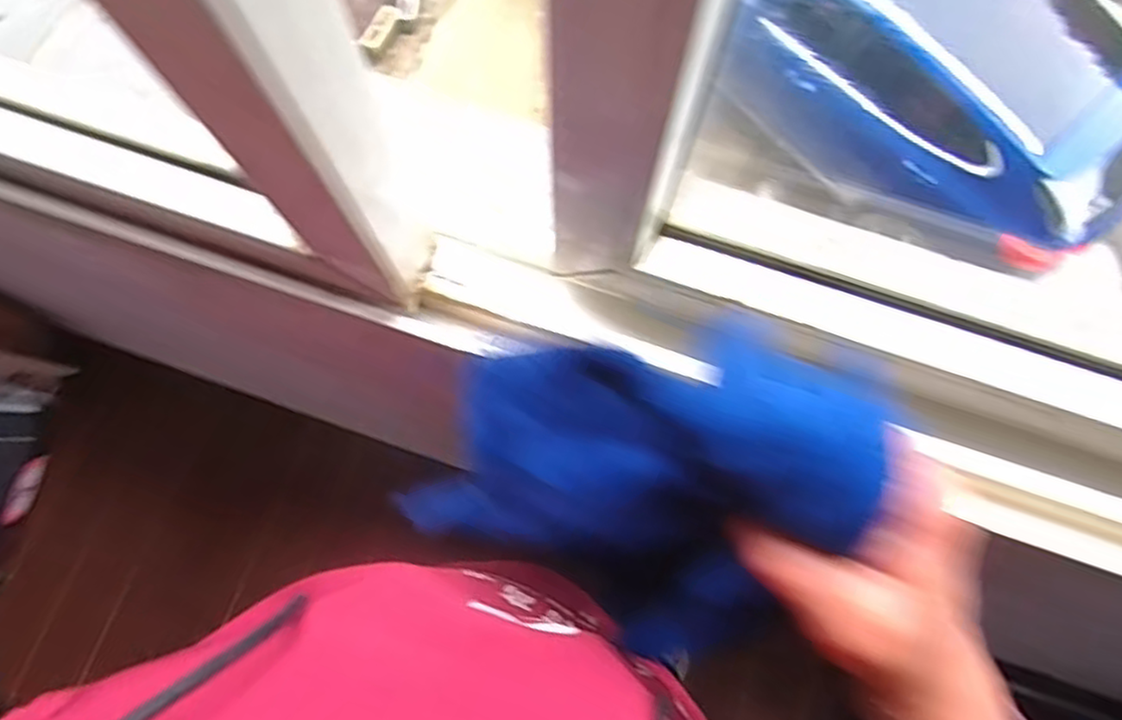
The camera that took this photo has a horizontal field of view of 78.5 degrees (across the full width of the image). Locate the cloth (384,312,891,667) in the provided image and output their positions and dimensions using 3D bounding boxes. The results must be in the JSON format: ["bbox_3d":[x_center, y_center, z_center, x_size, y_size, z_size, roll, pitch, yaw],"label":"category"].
[{"bbox_3d":[0.021,0.041,0.254,0.136,0.129,0.107,30,77,6],"label":"cloth"}]

